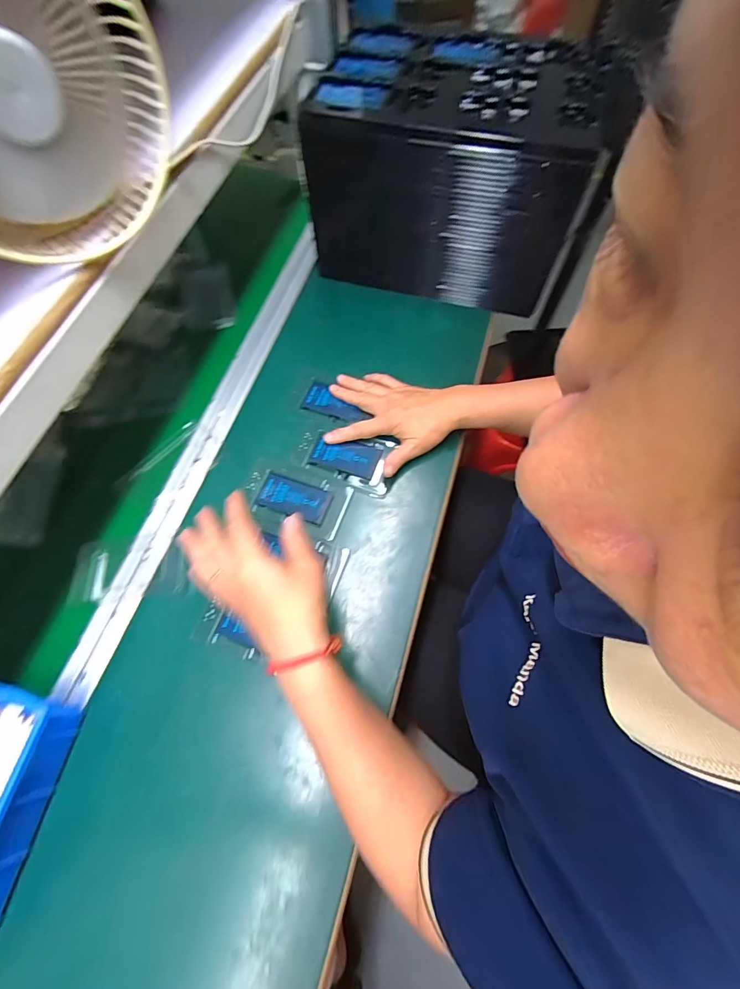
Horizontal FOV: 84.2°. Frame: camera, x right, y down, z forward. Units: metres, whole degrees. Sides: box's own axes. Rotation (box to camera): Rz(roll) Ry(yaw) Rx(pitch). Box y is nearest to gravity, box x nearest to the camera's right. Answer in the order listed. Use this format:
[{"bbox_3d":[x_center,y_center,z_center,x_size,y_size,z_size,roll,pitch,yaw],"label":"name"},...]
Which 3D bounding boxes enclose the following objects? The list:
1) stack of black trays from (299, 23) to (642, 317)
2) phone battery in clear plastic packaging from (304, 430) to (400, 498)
[{"bbox_3d":[0.097,-0.450,0.586,0.343,0.227,0.228,4,67,3],"label":"stack of black trays"},{"bbox_3d":[-0.023,-0.048,0.513,0.106,0.010,0.072,20,68,8],"label":"phone battery in clear plastic packaging"}]

